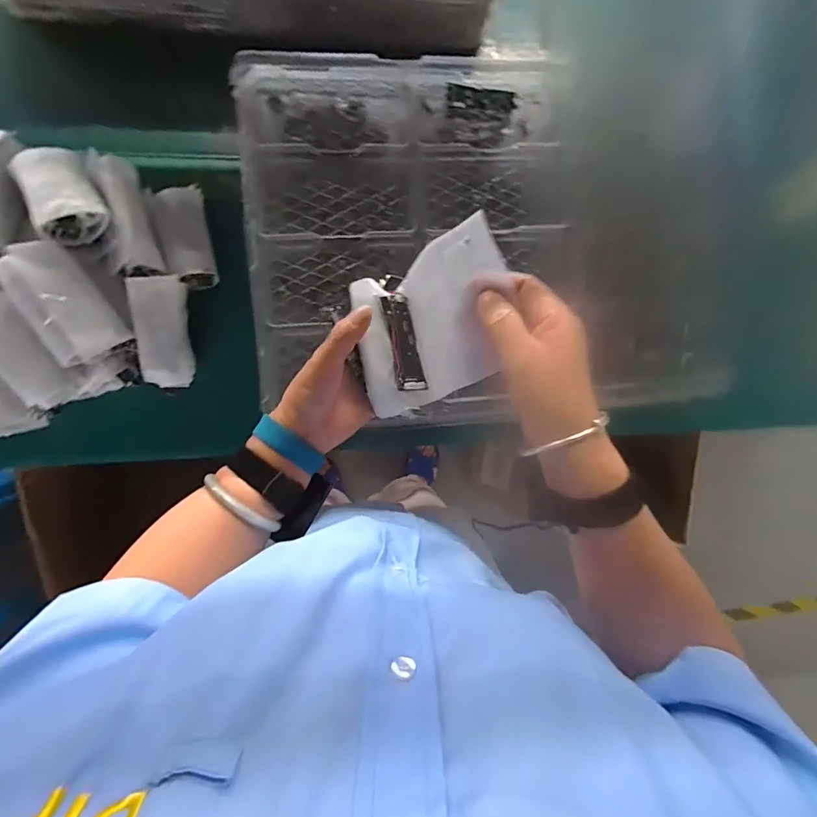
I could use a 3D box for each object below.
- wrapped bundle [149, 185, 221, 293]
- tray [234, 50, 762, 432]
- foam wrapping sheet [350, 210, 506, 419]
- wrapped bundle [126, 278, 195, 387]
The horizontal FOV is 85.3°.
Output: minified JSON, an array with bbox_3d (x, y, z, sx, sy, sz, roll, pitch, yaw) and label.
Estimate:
[{"bbox_3d":[-0.252,-0.194,0.500,0.054,0.032,0.118,-14,92,-8],"label":"wrapped bundle"},{"bbox_3d":[0.137,-0.200,0.529,0.616,0.052,0.412,-5,90,-8],"label":"tray"},{"bbox_3d":[0.011,-0.060,0.340,0.090,0.112,0.117,-10,91,-8],"label":"foam wrapping sheet"},{"bbox_3d":[-0.261,-0.081,0.476,0.044,0.042,0.115,-1,109,-8],"label":"wrapped bundle"}]

